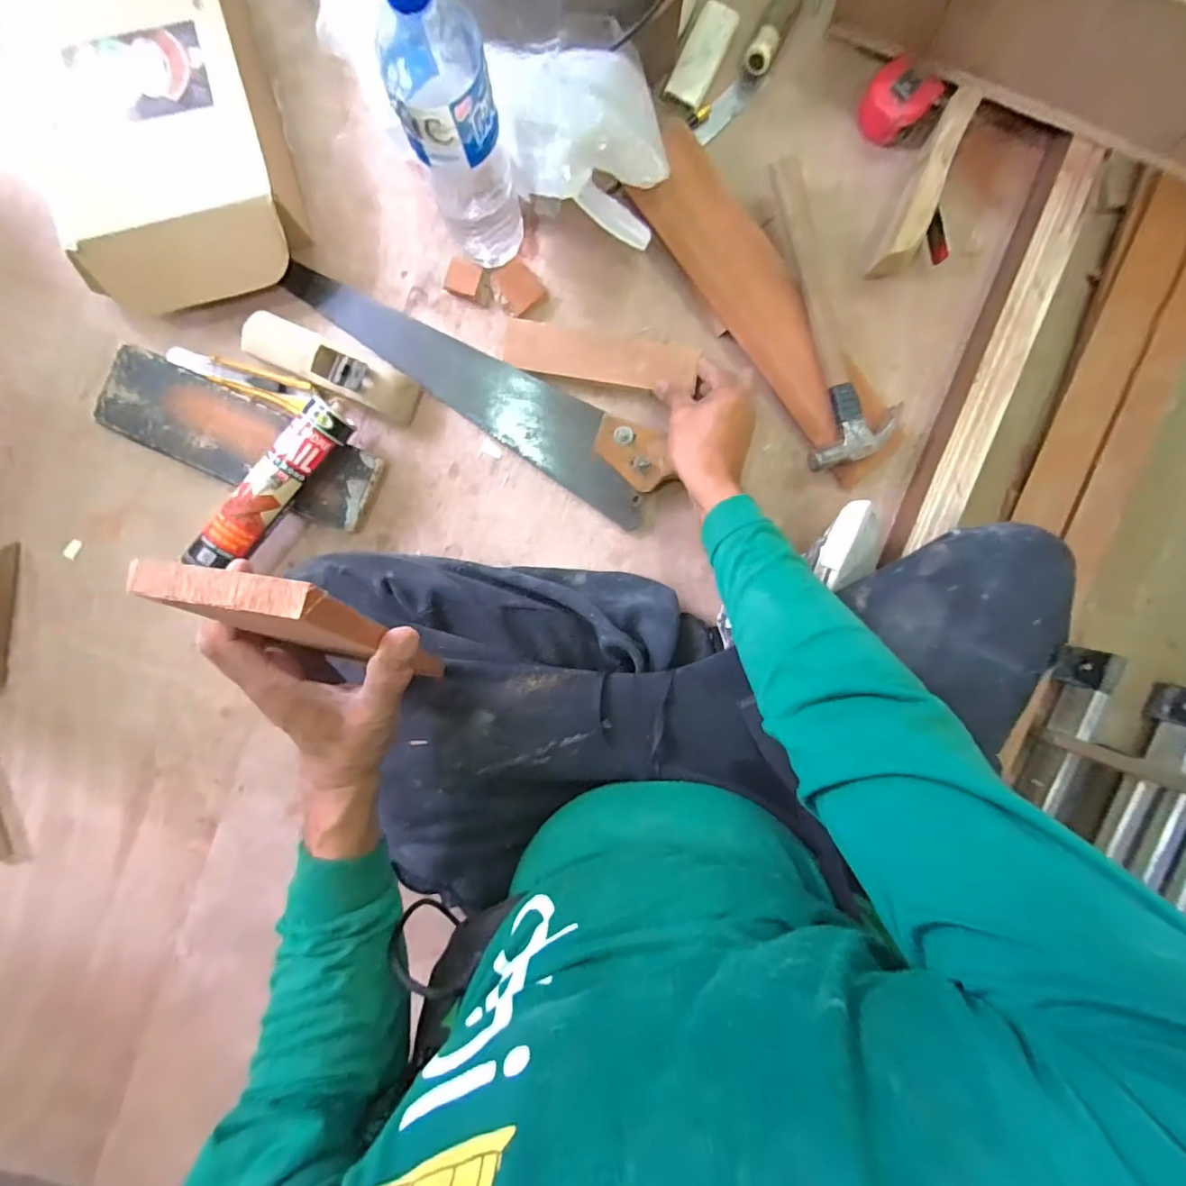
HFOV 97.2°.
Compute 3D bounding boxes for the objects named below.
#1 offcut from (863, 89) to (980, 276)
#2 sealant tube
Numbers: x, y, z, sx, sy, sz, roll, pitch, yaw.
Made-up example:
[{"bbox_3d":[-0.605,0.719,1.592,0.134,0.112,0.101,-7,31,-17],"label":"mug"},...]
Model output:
[{"bbox_3d":[0.341,-0.419,0.546,0.029,0.054,0.176,21,93,-4],"label":"offcut"},{"bbox_3d":[-0.321,-0.104,0.532,0.046,0.053,0.207,39,92,-5],"label":"sealant tube"}]

